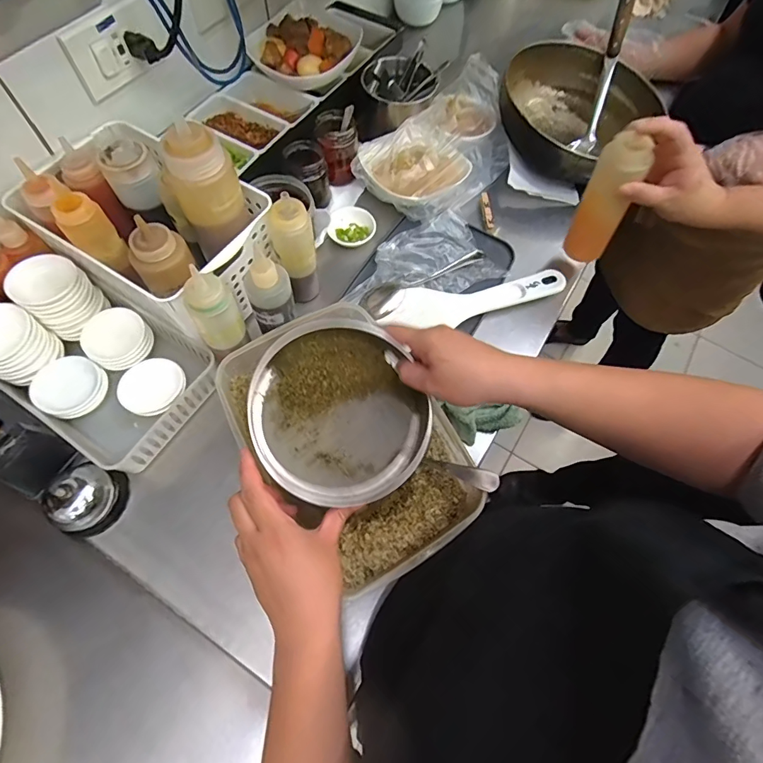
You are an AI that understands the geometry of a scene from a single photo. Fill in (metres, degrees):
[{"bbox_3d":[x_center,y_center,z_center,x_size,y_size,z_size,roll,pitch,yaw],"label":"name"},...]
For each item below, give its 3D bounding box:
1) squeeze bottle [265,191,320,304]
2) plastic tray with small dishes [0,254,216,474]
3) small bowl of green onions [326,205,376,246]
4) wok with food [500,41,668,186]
[{"bbox_3d":[-0.107,-0.160,0.545,0.050,0.142,0.040,-14,69,-8],"label":"squeeze bottle"},{"bbox_3d":[-0.337,-0.025,0.511,0.252,0.099,0.165,33,70,11],"label":"plastic tray with small dishes"},{"bbox_3d":[-0.045,-0.235,0.660,0.070,0.023,0.078,4,64,-2],"label":"small bowl of green onions"},{"bbox_3d":[0.313,-0.464,0.747,0.266,0.088,0.246,-40,73,-20],"label":"wok with food"}]

